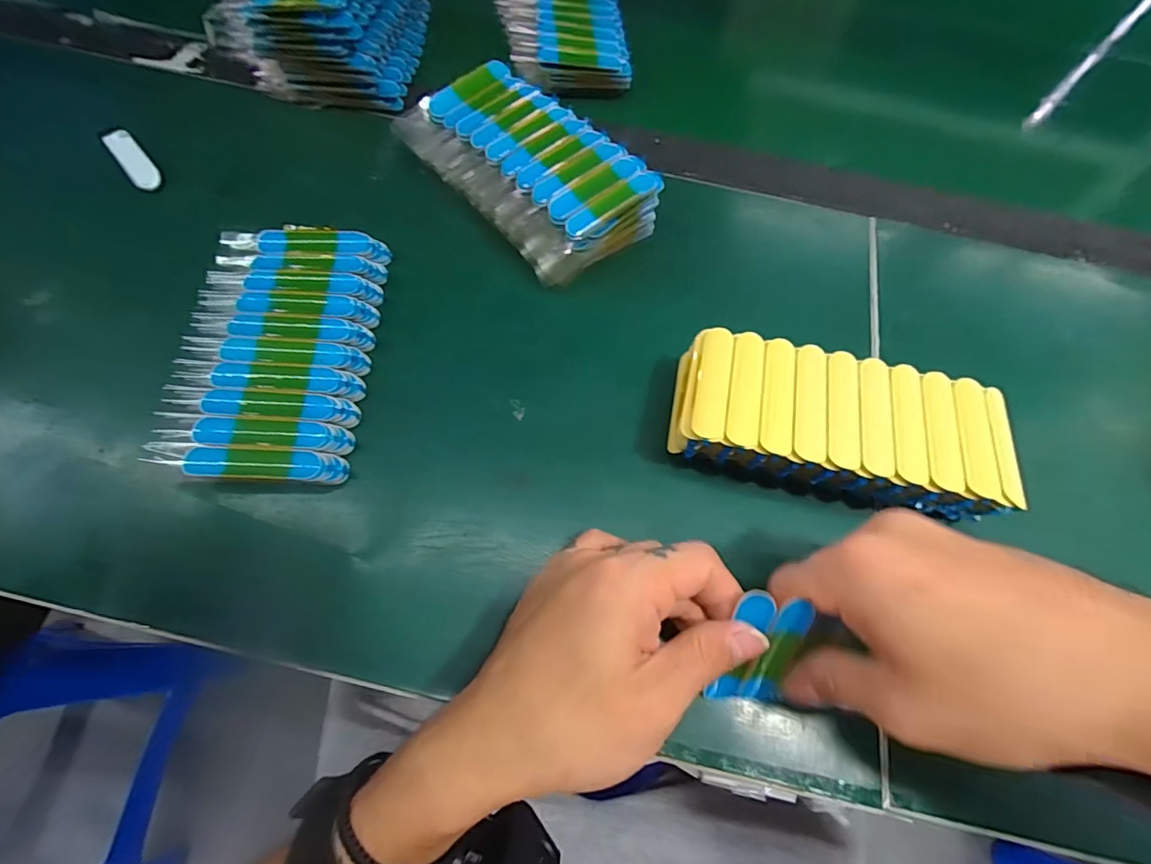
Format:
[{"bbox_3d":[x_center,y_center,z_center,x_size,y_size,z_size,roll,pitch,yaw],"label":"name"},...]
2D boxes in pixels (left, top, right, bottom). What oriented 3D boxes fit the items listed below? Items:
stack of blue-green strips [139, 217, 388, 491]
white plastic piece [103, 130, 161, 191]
[{"bbox_3d":[-0.162,-0.045,0.281,0.094,0.029,0.152,2,66,-3],"label":"stack of blue-green strips"},{"bbox_3d":[-0.287,-0.177,0.334,0.016,0.004,0.063,-34,70,-30],"label":"white plastic piece"}]

